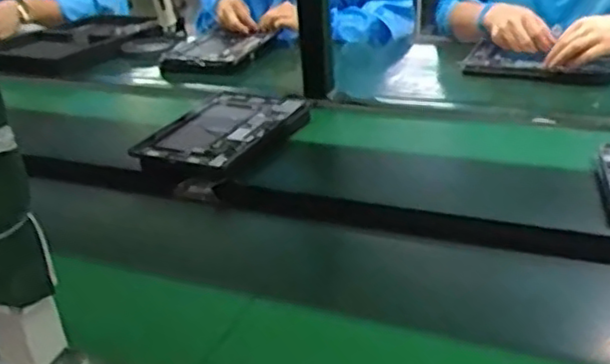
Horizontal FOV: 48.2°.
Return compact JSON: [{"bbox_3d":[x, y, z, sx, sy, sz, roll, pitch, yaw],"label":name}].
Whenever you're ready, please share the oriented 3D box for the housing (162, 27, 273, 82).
[{"bbox_3d":[-0.184,-0.267,1.423,0.196,0.040,0.253,4,29,16],"label":"housing"}]

